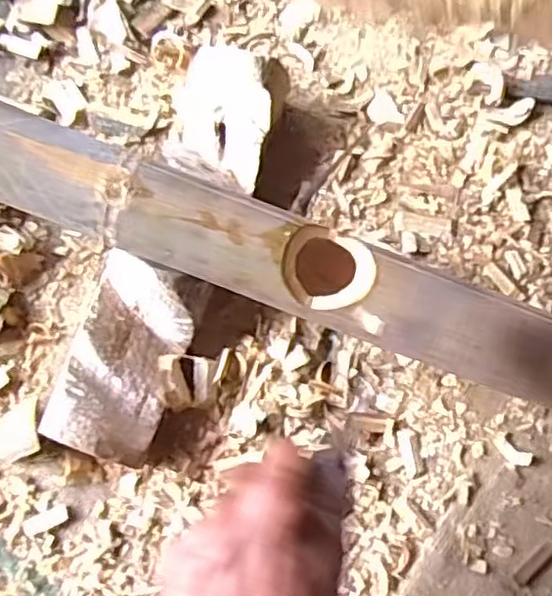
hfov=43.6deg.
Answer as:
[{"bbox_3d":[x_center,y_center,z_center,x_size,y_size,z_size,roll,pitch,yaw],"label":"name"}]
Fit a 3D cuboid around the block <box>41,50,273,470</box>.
[{"bbox_3d":[-0.069,-0.039,0.488,0.091,0.051,0.302,15,77,3],"label":"block"}]

